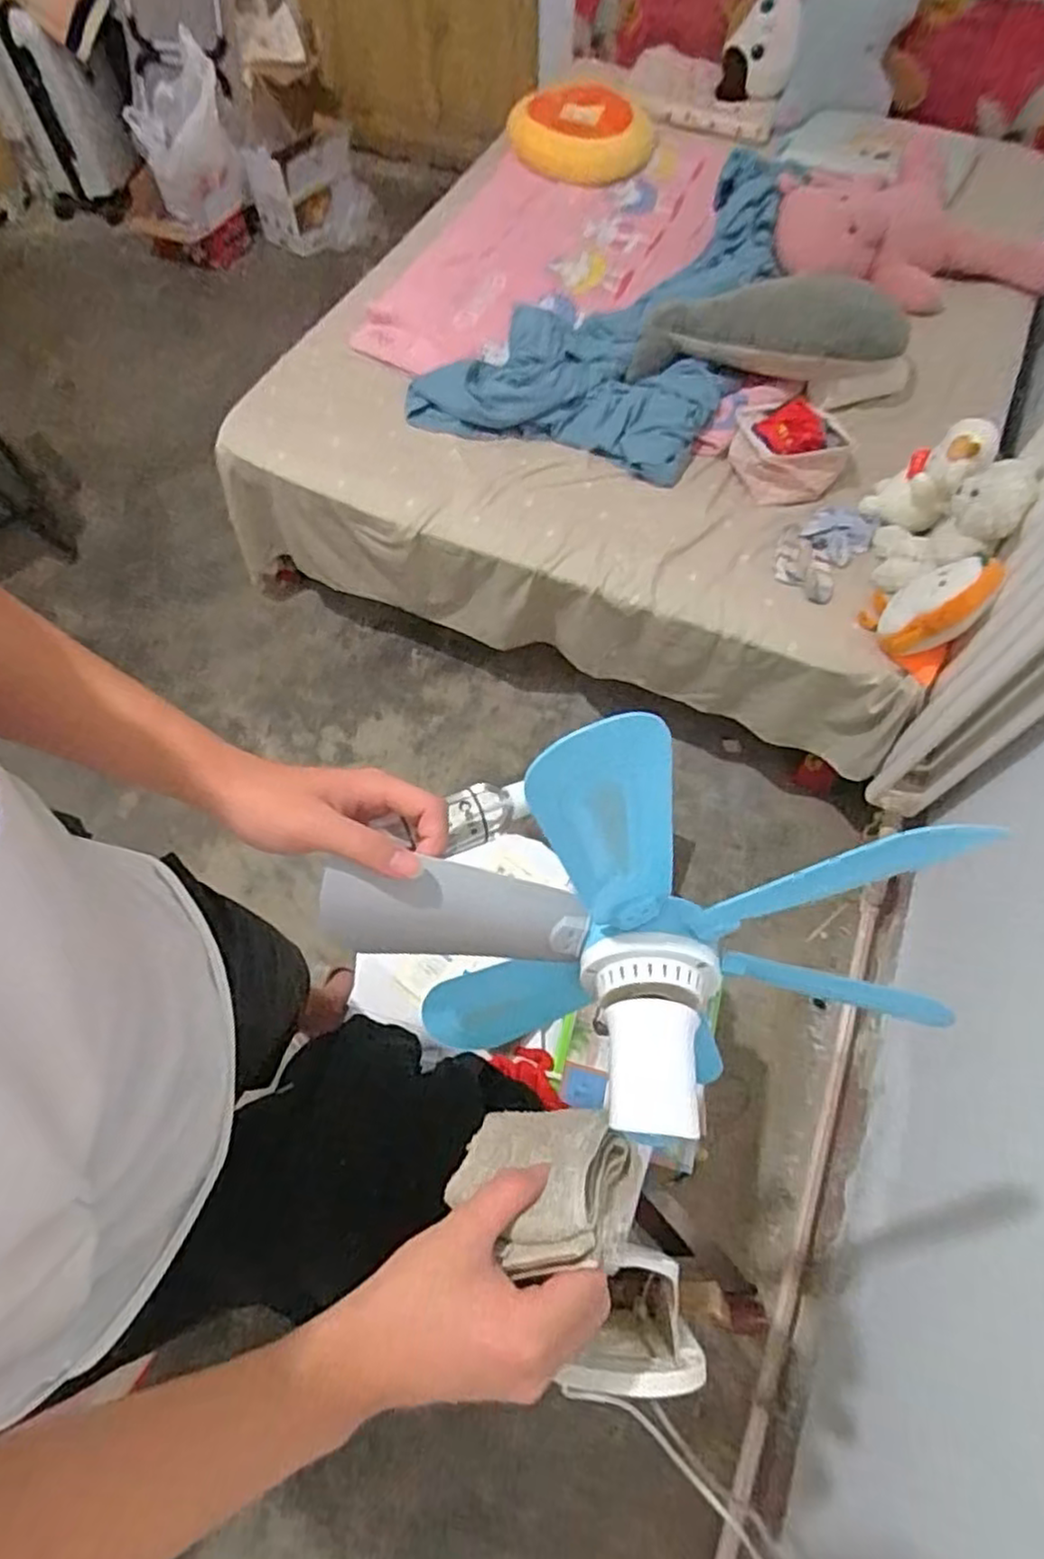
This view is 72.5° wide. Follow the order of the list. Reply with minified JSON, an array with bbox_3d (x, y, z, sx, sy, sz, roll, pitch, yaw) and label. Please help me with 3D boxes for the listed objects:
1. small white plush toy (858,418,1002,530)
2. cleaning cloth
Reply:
[{"bbox_3d":[0.721,-0.516,1.255,0.104,0.231,0.114,34,67,-8],"label":"small white plush toy"},{"bbox_3d":[0.014,0.227,0.399,0.104,0.077,0.073,2,64,1],"label":"cleaning cloth"}]

